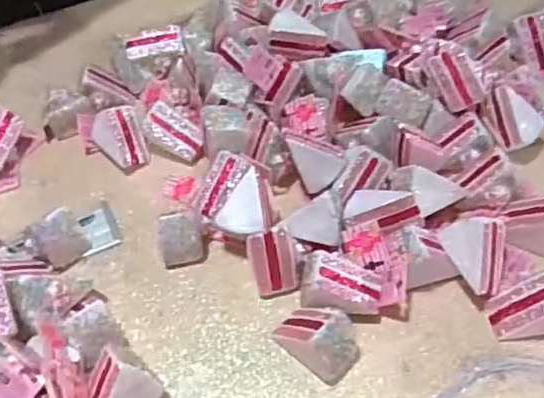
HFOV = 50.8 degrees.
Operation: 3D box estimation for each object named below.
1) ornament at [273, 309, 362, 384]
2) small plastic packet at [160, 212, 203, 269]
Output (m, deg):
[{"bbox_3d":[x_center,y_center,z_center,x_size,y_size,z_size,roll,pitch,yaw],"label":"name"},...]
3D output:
[{"bbox_3d":[0.044,0.146,0.616,0.093,0.064,0.069,22,54,22],"label":"ornament"},{"bbox_3d":[-0.114,0.050,0.715,0.053,0.060,0.046,-7,49,-1],"label":"small plastic packet"}]

